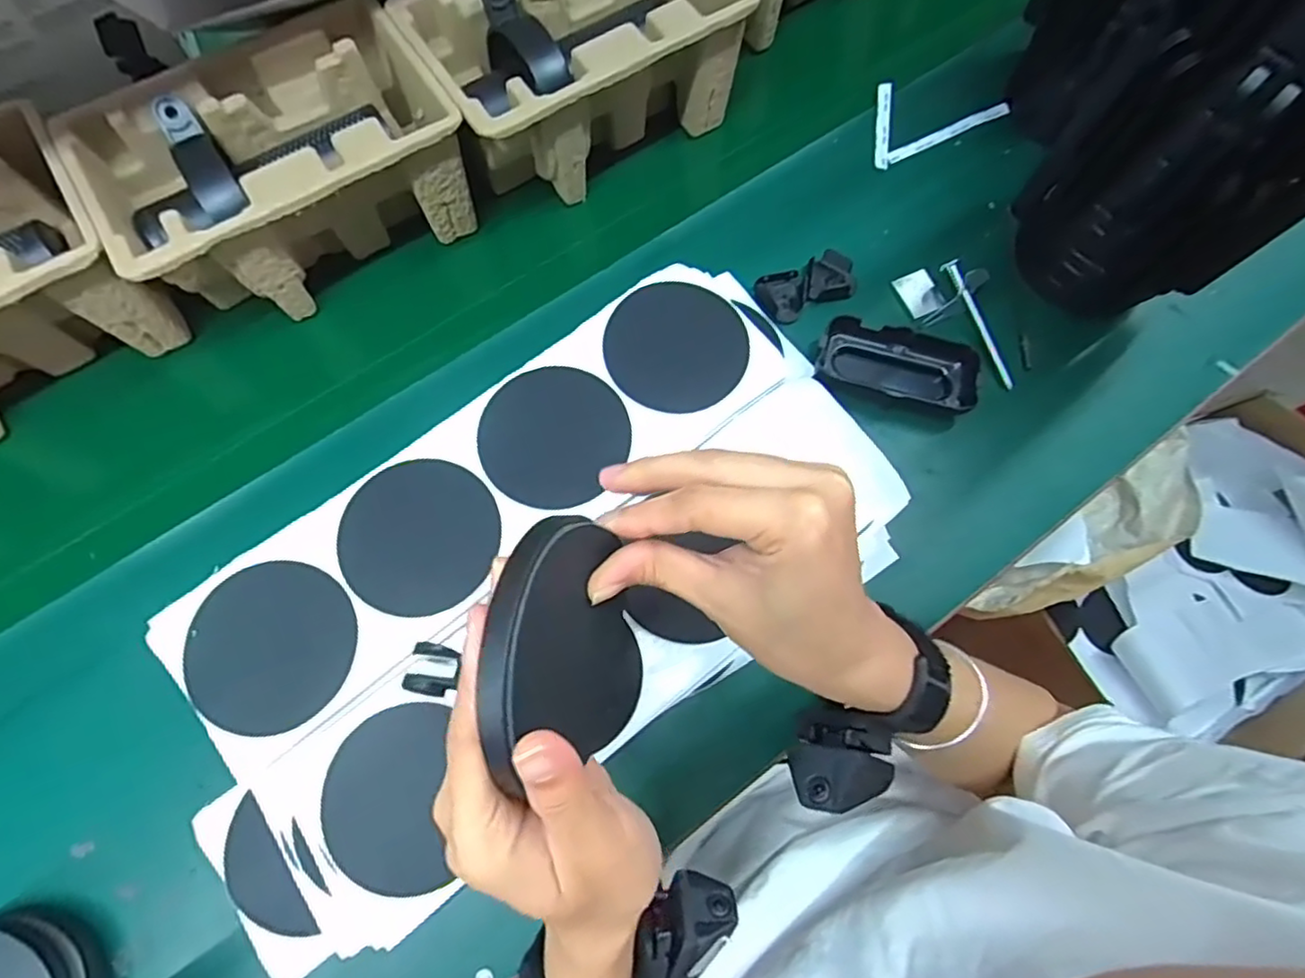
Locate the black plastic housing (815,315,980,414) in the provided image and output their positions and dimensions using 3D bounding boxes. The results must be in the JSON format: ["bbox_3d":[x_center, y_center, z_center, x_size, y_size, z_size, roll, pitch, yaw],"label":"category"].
[{"bbox_3d":[0.173,-0.088,0.457,0.108,0.023,0.055,16,72,8],"label":"black plastic housing"}]

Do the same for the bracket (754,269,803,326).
[{"bbox_3d":[0.096,-0.144,0.483,0.032,0.009,0.037,-9,70,0],"label":"bracket"}]

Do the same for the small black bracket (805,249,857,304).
[{"bbox_3d":[0.136,-0.158,0.490,0.037,0.012,0.044,11,71,7],"label":"small black bracket"}]

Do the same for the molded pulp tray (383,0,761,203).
[{"bbox_3d":[-0.052,-0.320,0.493,0.221,0.106,0.148,-35,72,-10],"label":"molded pulp tray"}]

